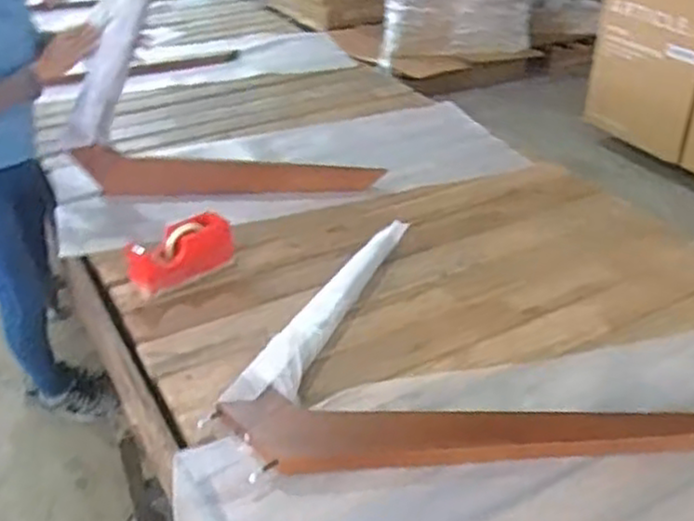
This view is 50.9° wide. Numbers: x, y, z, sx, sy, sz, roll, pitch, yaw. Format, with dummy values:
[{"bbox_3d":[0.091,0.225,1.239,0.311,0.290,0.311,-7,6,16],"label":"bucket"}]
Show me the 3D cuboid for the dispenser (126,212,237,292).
[{"bbox_3d":[-0.343,-0.025,1.517,0.216,0.095,0.090,-20,37,-26],"label":"dispenser"}]

